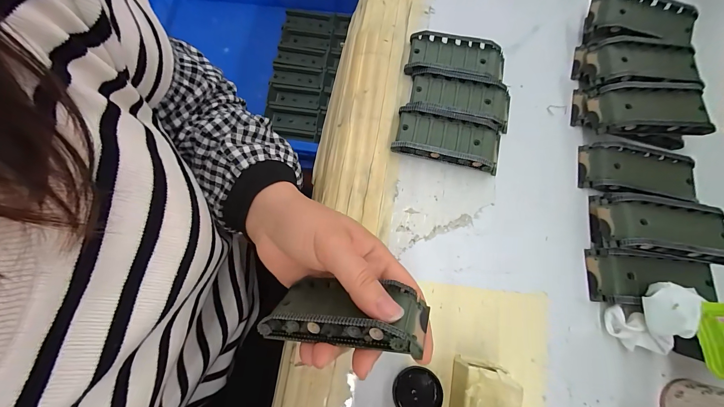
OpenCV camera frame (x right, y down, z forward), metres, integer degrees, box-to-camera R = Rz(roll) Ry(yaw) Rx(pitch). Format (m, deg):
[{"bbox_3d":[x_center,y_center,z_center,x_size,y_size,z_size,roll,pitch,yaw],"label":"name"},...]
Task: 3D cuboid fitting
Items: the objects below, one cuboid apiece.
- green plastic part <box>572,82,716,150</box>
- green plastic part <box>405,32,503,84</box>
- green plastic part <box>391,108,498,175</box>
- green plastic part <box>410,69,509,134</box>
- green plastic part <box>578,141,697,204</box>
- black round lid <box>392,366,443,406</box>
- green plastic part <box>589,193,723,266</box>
[{"bbox_3d":[0.257,-0.085,0.290,0.102,0.035,0.056,6,73,1],"label":"green plastic part"},{"bbox_3d":[0.094,-0.144,0.312,0.094,0.018,0.044,11,73,3],"label":"green plastic part"},{"bbox_3d":[0.080,-0.059,0.287,0.095,0.021,0.044,12,73,3],"label":"green plastic part"},{"bbox_3d":[0.095,-0.100,0.300,0.094,0.019,0.045,12,73,3],"label":"green plastic part"},{"bbox_3d":[0.248,-0.026,0.281,0.092,0.022,0.046,13,73,3],"label":"green plastic part"},{"bbox_3d":[0.041,0.142,0.233,0.035,0.007,0.035,0,73,0],"label":"black round lid"},{"bbox_3d":[0.245,0.020,0.258,0.091,0.036,0.048,10,73,3],"label":"green plastic part"}]

